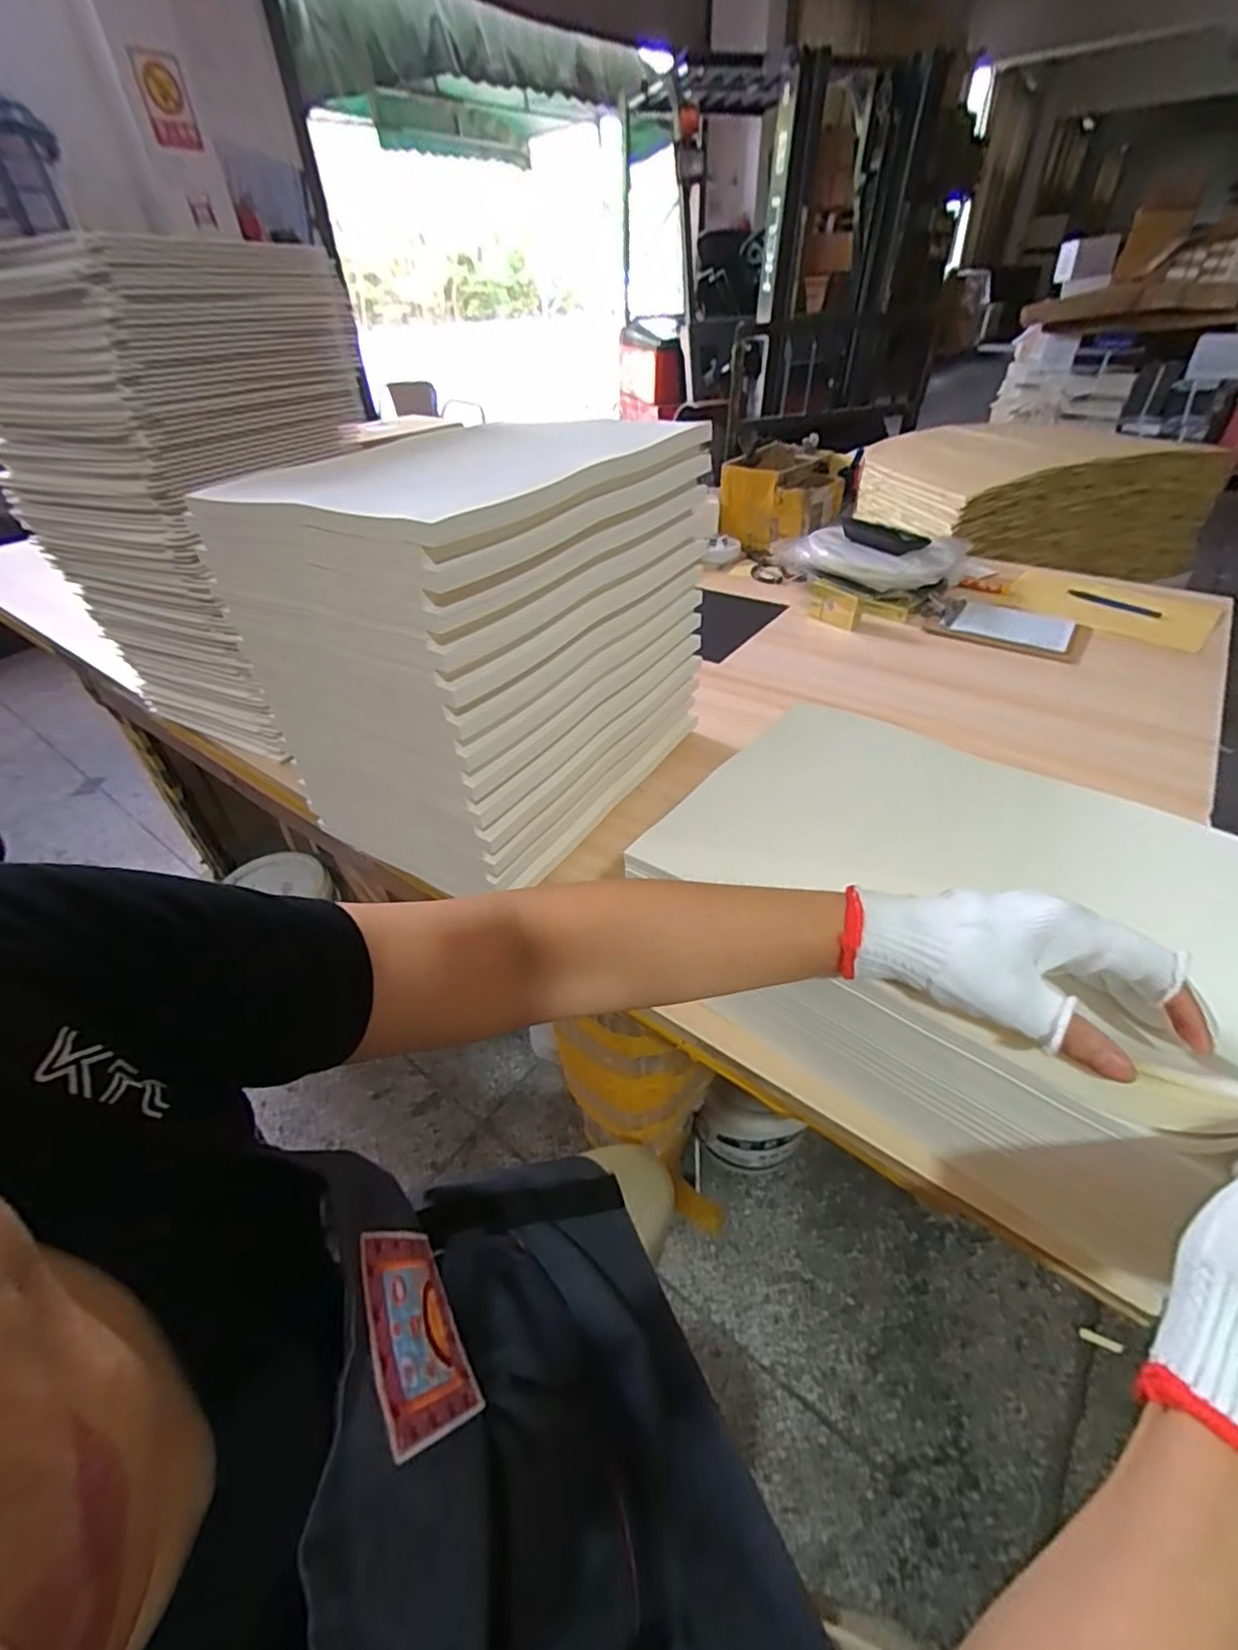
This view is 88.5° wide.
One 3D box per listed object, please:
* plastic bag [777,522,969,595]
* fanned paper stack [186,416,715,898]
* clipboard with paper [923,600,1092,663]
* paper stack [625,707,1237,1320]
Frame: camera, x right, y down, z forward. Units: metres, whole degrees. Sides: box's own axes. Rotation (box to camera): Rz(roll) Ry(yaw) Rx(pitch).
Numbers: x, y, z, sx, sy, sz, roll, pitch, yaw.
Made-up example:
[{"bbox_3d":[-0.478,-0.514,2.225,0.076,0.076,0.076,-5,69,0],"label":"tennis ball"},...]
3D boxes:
[{"bbox_3d":[0.451,-0.479,1.146,0.294,0.076,0.205,22,47,27],"label":"plastic bag"},{"bbox_3d":[-0.122,-0.189,0.636,0.267,0.320,0.374,22,47,27],"label":"fanned paper stack"},{"bbox_3d":[0.608,-0.312,0.990,0.216,0.018,0.130,19,47,26],"label":"clipboard with paper"},{"bbox_3d":[0.218,0.069,0.458,0.336,0.168,0.252,26,51,32],"label":"paper stack"}]

